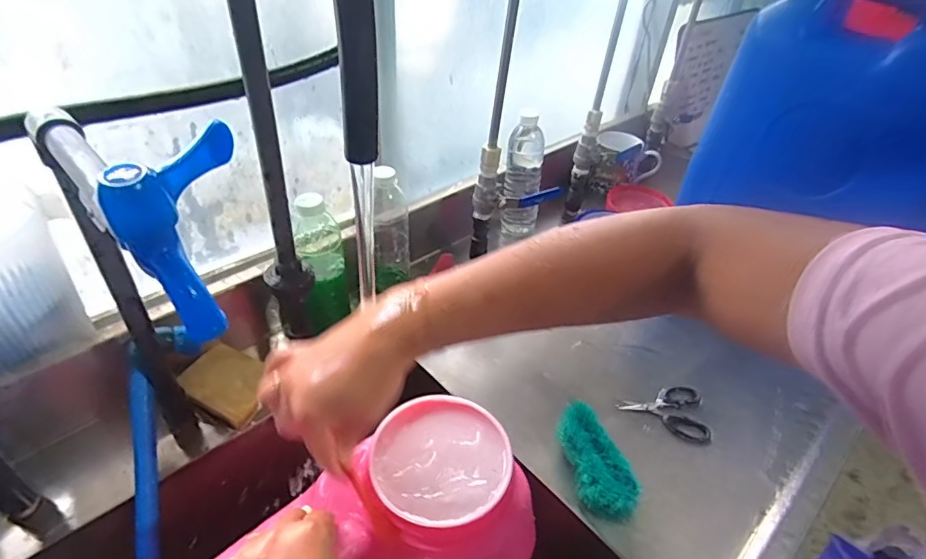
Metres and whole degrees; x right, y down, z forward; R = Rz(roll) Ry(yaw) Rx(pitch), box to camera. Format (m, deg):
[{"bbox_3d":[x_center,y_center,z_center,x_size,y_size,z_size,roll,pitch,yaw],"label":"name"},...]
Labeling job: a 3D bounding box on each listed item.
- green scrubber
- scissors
[{"bbox_3d":[0.143,0.198,0.564,0.054,0.042,0.125,-9,41,-16],"label":"green scrubber"},{"bbox_3d":[0.247,0.164,0.639,0.105,0.010,0.076,5,39,0],"label":"scissors"}]

